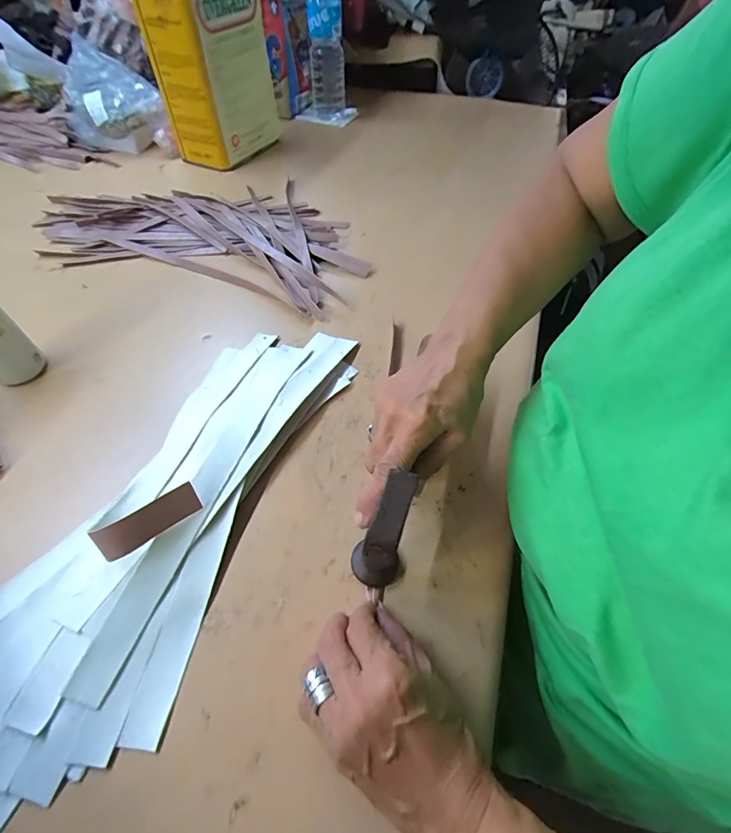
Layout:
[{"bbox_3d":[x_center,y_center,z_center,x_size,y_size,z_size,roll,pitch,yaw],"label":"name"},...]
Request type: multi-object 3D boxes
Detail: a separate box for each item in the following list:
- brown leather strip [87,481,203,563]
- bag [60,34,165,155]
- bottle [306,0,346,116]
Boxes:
[{"bbox_3d":[-0.149,0.071,0.277,0.065,0.023,0.009,-33,22,-34],"label":"brown leather strip"},{"bbox_3d":[-0.422,-0.512,0.662,0.129,0.113,0.158,-25,58,-18],"label":"bag"},{"bbox_3d":[-0.068,-0.653,0.709,0.059,0.213,0.057,-3,54,-3],"label":"bottle"}]

